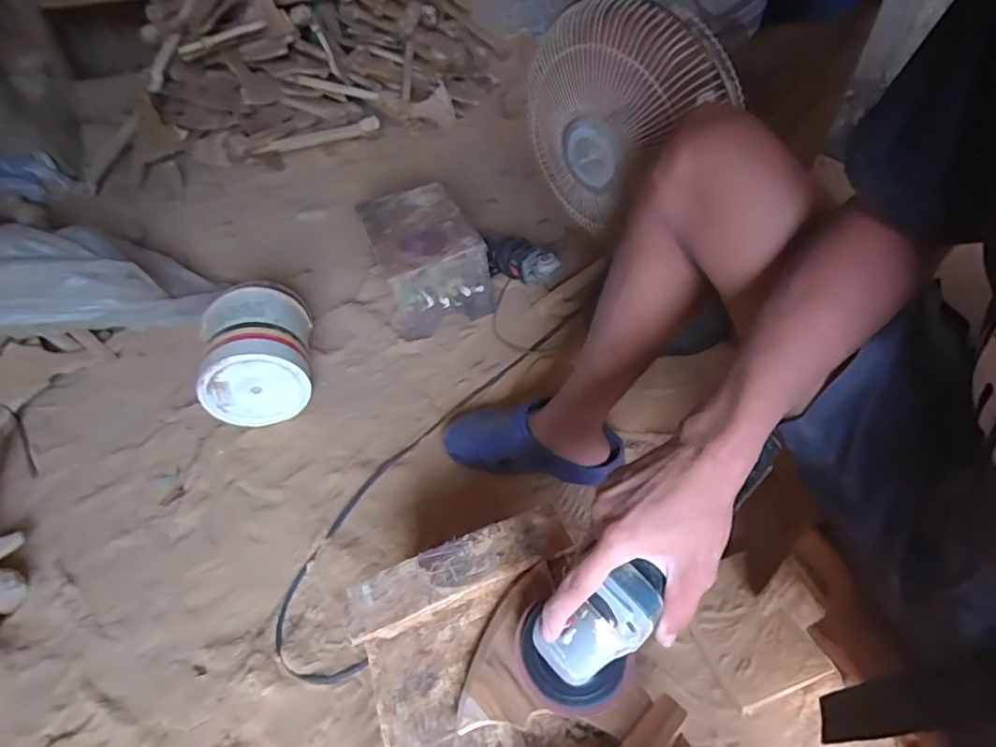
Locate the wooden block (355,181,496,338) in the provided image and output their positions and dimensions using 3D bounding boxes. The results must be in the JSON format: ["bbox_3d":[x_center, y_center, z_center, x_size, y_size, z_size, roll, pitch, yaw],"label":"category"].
[{"bbox_3d":[-0.160,-0.247,1.153,0.194,0.173,0.288,-21,49,-12],"label":"wooden block"}]

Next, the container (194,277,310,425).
[{"bbox_3d":[-0.441,-0.048,0.992,0.173,0.168,0.218,-14,48,-6],"label":"container"}]

